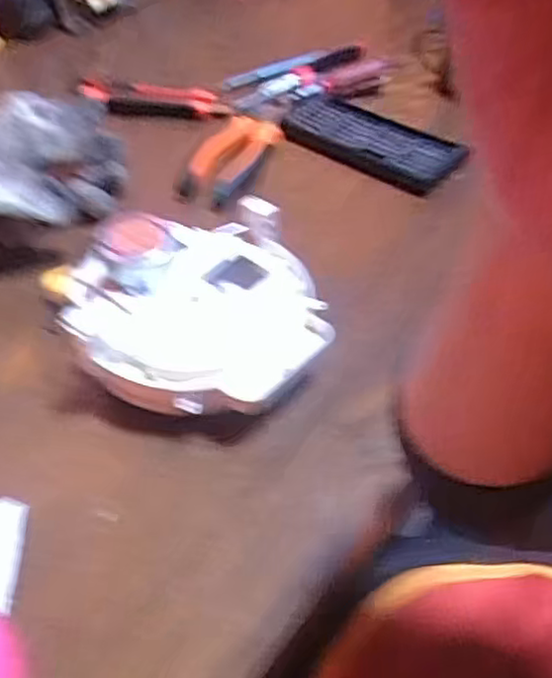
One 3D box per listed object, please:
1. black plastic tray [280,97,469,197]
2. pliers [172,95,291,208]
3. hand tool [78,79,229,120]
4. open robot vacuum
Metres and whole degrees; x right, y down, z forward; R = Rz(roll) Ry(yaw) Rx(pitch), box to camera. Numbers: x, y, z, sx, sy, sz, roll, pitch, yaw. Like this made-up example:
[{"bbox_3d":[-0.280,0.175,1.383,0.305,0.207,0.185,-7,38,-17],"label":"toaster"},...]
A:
[{"bbox_3d":[0.078,-0.166,0.582,0.160,0.015,0.073,23,52,23],"label":"black plastic tray"},{"bbox_3d":[-0.029,-0.168,0.595,0.064,0.028,0.159,17,50,18],"label":"pliers"},{"bbox_3d":[-0.115,-0.223,0.645,0.138,0.019,0.033,6,47,4],"label":"hand tool"},{"bbox_3d":[-0.053,-0.022,0.432,0.146,0.070,0.176,-23,50,-18],"label":"open robot vacuum"}]

